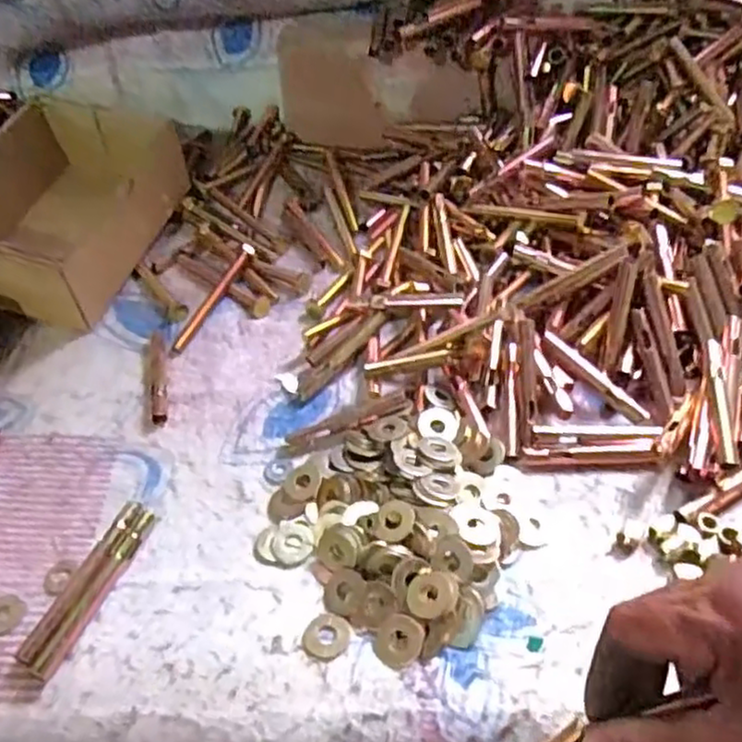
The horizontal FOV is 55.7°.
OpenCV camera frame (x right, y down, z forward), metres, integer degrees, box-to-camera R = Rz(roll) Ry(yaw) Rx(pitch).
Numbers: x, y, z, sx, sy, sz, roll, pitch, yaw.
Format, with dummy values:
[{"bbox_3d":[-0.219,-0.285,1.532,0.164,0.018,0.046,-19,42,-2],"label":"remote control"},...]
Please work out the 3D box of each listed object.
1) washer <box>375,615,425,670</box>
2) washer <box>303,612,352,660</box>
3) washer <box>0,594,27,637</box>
[{"bbox_3d":[0.015,0.141,0.366,0.025,0.004,0.026,-5,63,10],"label":"washer"},{"bbox_3d":[-0.024,0.141,0.375,0.025,0.004,0.025,-4,47,4],"label":"washer"},{"bbox_3d":[-0.206,0.137,0.392,0.022,0.004,0.023,-4,47,4],"label":"washer"}]

